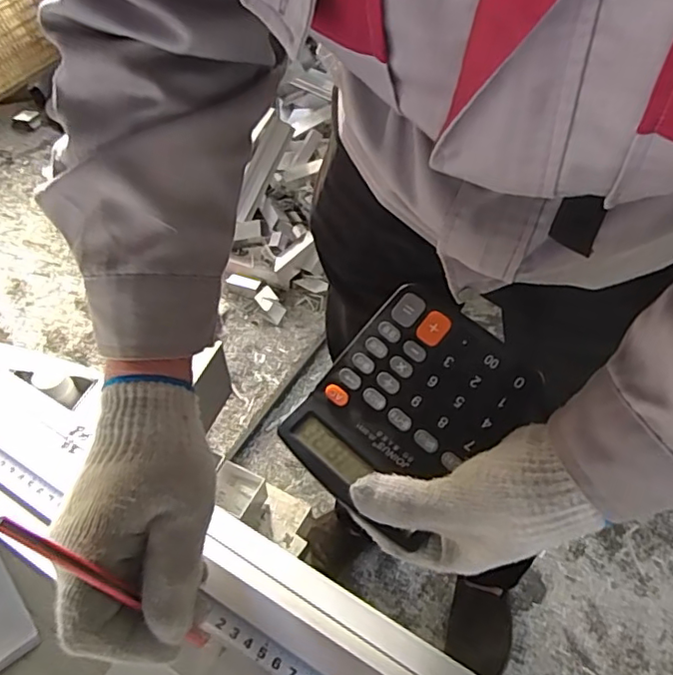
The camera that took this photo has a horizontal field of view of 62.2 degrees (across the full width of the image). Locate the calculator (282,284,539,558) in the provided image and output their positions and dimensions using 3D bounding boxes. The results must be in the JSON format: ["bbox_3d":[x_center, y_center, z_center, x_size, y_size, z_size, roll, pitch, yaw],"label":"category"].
[{"bbox_3d":[0.045,0.043,0.361,0.114,0.014,0.140,39,83,17],"label":"calculator"}]

